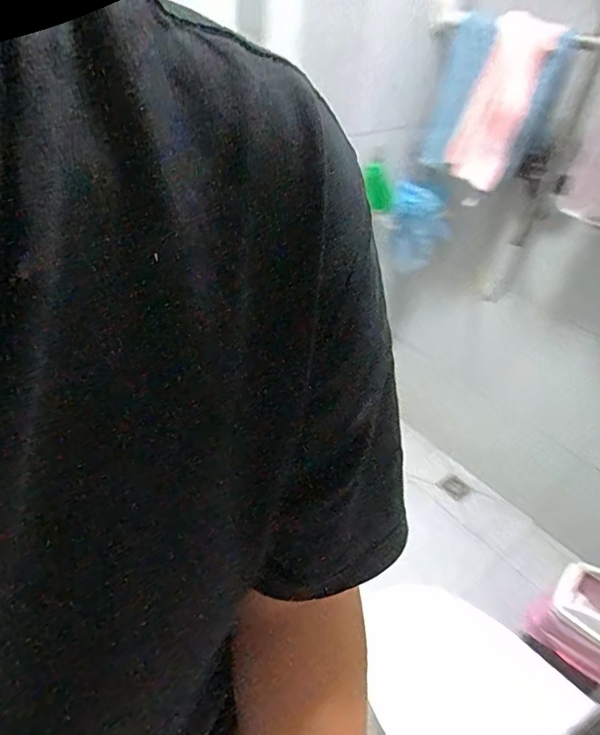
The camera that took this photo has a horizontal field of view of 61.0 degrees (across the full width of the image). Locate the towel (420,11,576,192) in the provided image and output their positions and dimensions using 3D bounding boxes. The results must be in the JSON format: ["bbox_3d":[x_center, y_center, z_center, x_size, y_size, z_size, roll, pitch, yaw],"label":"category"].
[{"bbox_3d":[0.471,-0.666,1.295,0.080,0.387,0.296,-23,55,-33],"label":"towel"}]

